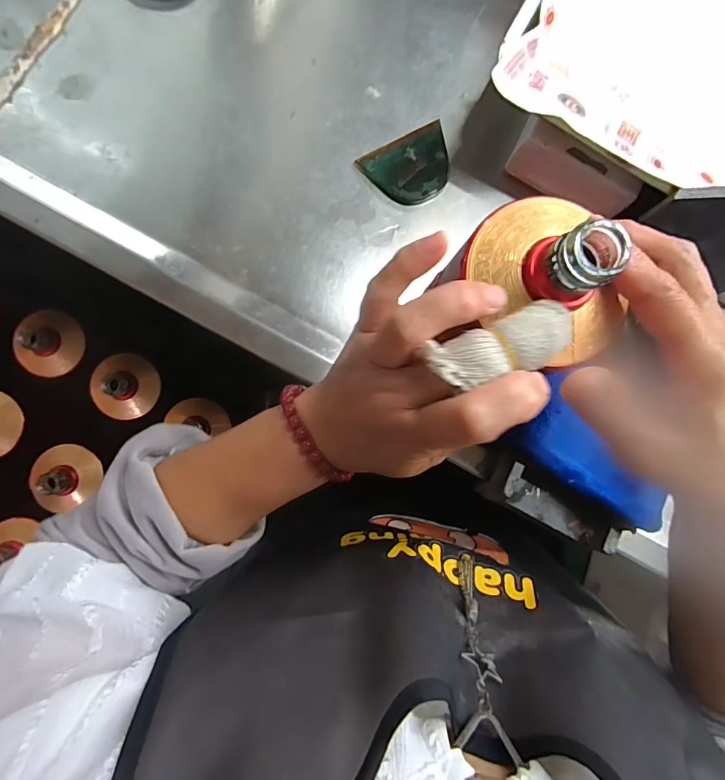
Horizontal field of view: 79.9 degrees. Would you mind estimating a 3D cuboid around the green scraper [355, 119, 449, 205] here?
[{"bbox_3d":[0.046,-0.197,0.384,0.080,0.010,0.061,-31,90,-5],"label":"green scraper"}]

